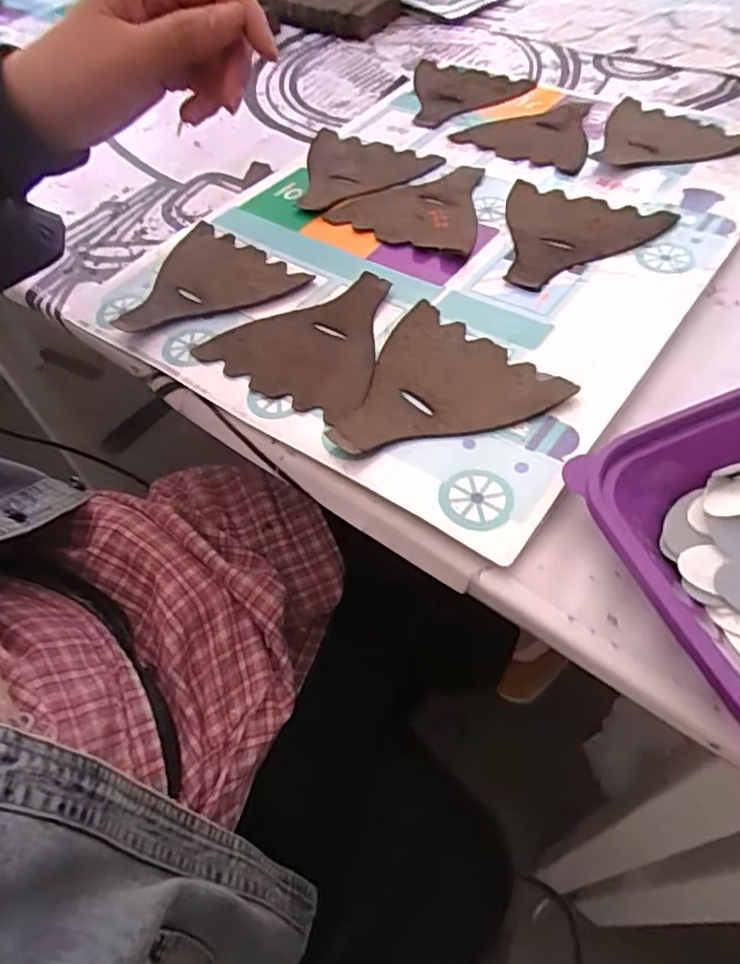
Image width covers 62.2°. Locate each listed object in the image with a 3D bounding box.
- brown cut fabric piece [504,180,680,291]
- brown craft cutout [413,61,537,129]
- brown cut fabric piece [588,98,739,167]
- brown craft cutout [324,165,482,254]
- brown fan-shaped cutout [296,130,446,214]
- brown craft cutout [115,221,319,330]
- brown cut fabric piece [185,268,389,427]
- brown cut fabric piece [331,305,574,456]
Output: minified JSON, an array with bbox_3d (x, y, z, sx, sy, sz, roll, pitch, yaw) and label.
[{"bbox_3d":[0.149,-0.205,0.485,0.141,0.006,0.119,-24,55,-12],"label":"brown cut fabric piece"},{"bbox_3d":[0.110,-0.418,0.654,0.121,0.008,0.154,0,54,5],"label":"brown craft cutout"},{"bbox_3d":[0.271,-0.307,0.548,0.119,0.007,0.127,18,57,17],"label":"brown cut fabric piece"},{"bbox_3d":[0.041,-0.238,0.519,0.127,0.005,0.123,20,58,19],"label":"brown craft cutout"},{"bbox_3d":[-0.022,-0.294,0.568,0.136,0.004,0.122,-33,58,-18],"label":"brown fan-shaped cutout"},{"bbox_3d":[-0.112,-0.157,0.473,0.124,0.005,0.132,5,54,9],"label":"brown craft cutout"},{"bbox_3d":[-0.031,-0.102,0.426,0.126,0.009,0.129,30,62,24],"label":"brown cut fabric piece"},{"bbox_3d":[0.032,-0.057,0.382,0.129,0.007,0.123,-32,54,-18],"label":"brown cut fabric piece"}]

